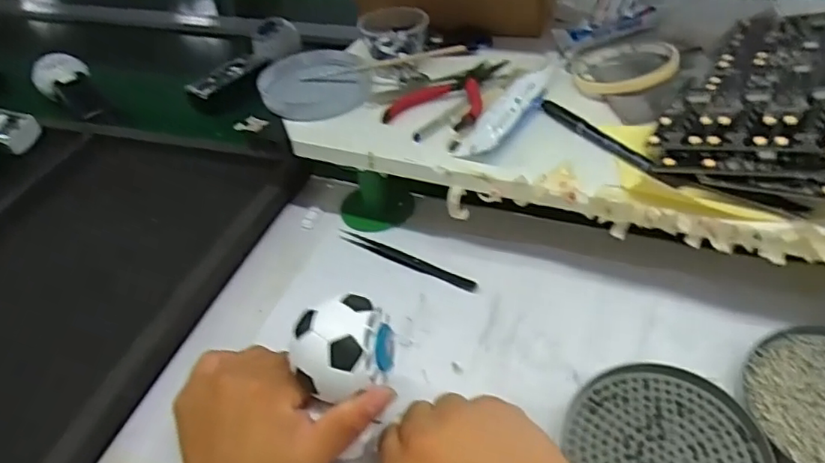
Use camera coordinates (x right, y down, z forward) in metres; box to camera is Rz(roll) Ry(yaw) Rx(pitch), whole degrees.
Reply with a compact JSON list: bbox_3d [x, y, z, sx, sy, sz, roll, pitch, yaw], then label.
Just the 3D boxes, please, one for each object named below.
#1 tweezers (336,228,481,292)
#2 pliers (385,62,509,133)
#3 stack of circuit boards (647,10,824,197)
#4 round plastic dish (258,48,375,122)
[{"bbox_3d":[-0.006,0.023,0.492,0.133,0.004,0.013,22,50,28],"label":"tweezers"},{"bbox_3d":[0.027,-0.123,0.511,0.084,0.015,0.123,8,45,17],"label":"pliers"},{"bbox_3d":[0.276,-0.107,0.435,0.139,0.041,0.243,19,49,26],"label":"stack of circuit boards"},{"bbox_3d":[-0.092,-0.145,0.556,0.099,0.015,0.117,-14,43,-6],"label":"round plastic dish"}]

